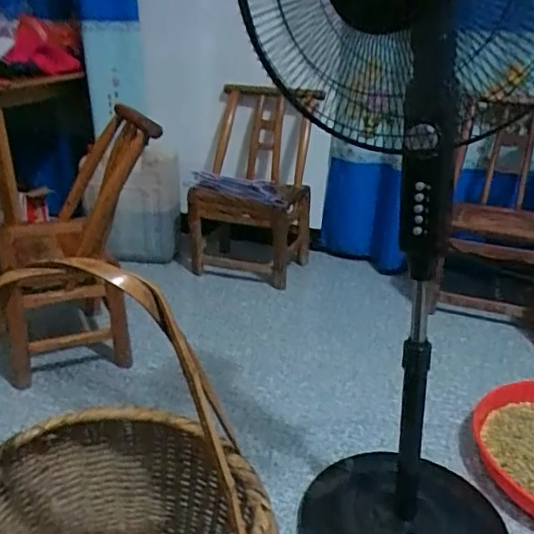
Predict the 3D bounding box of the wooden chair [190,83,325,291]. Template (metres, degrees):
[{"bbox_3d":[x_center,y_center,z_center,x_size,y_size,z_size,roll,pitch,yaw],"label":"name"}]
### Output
[{"bbox_3d":[-0.052,-0.287,1.927,0.391,0.586,0.326,9,25,17],"label":"wooden chair"}]

